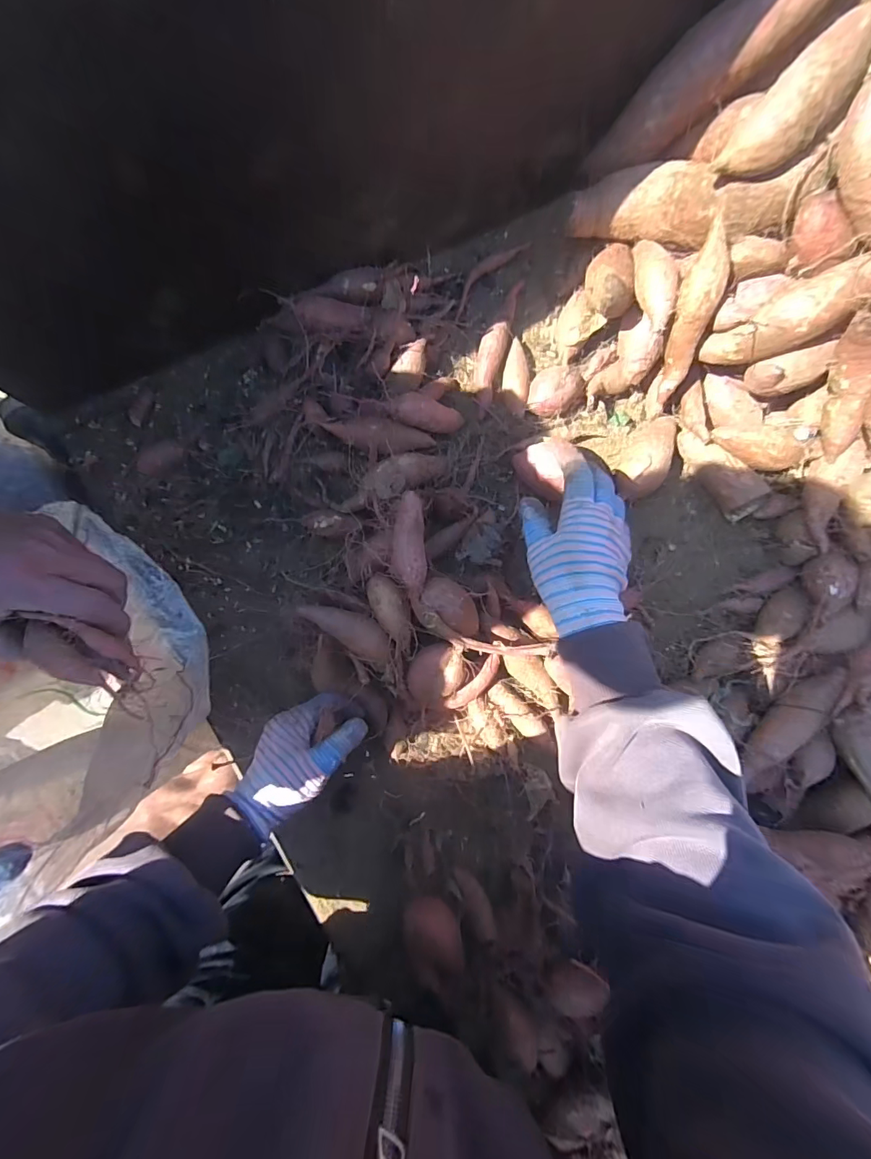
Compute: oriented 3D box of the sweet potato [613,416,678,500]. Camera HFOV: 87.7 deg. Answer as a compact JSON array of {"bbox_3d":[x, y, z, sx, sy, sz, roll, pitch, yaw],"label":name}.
[{"bbox_3d":[0.223,-0.132,0.472,0.043,0.038,0.096,25,72,-1],"label":"sweet potato"}]

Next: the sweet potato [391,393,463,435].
[{"bbox_3d":[-0.003,-0.159,0.445,0.088,0.024,0.028,-1,88,-44],"label":"sweet potato"}]

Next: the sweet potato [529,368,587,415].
[{"bbox_3d":[0.126,-0.191,0.465,0.060,0.034,0.042,-8,89,-2],"label":"sweet potato"}]

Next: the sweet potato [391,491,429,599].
[{"bbox_3d":[-0.022,-0.029,0.395,0.030,0.030,0.085,5,88,-1],"label":"sweet potato"}]

